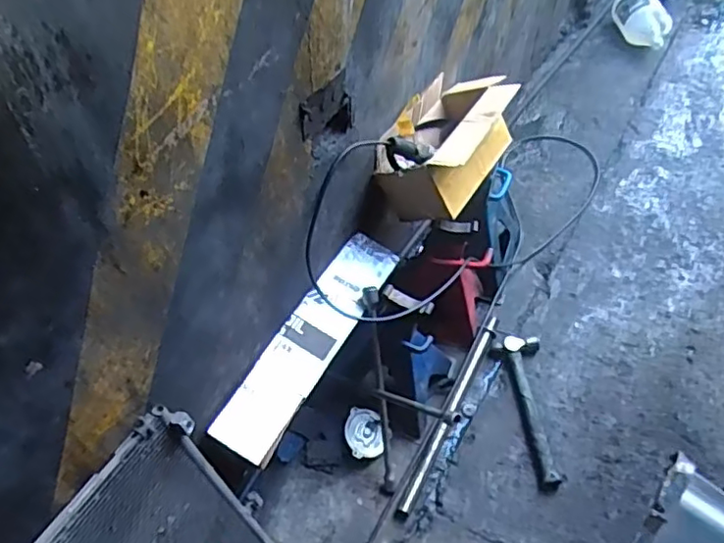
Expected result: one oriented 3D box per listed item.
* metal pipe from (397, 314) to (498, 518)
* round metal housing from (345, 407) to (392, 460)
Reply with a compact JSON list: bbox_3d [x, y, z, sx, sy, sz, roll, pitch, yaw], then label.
[{"bbox_3d":[0.214,0.333,1.459,0.032,0.024,0.550,24,59,18],"label":"metal pipe"},{"bbox_3d":[0.012,0.370,1.394,0.100,0.026,0.114,21,56,1],"label":"round metal housing"}]

